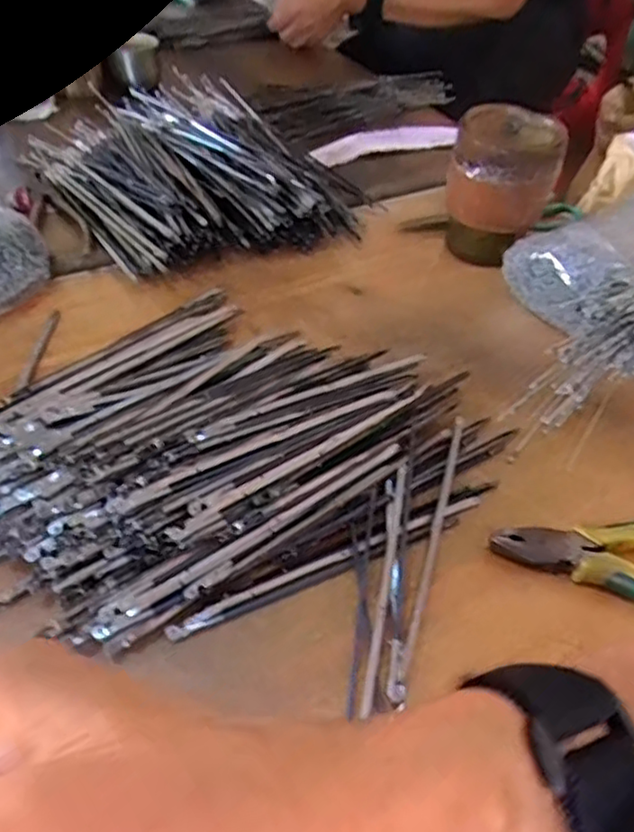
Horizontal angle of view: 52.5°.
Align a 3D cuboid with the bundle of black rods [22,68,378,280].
[{"bbox_3d":[-0.112,-0.233,0.602,0.245,0.054,0.273,-29,55,-28],"label":"bundle of black rods"}]

